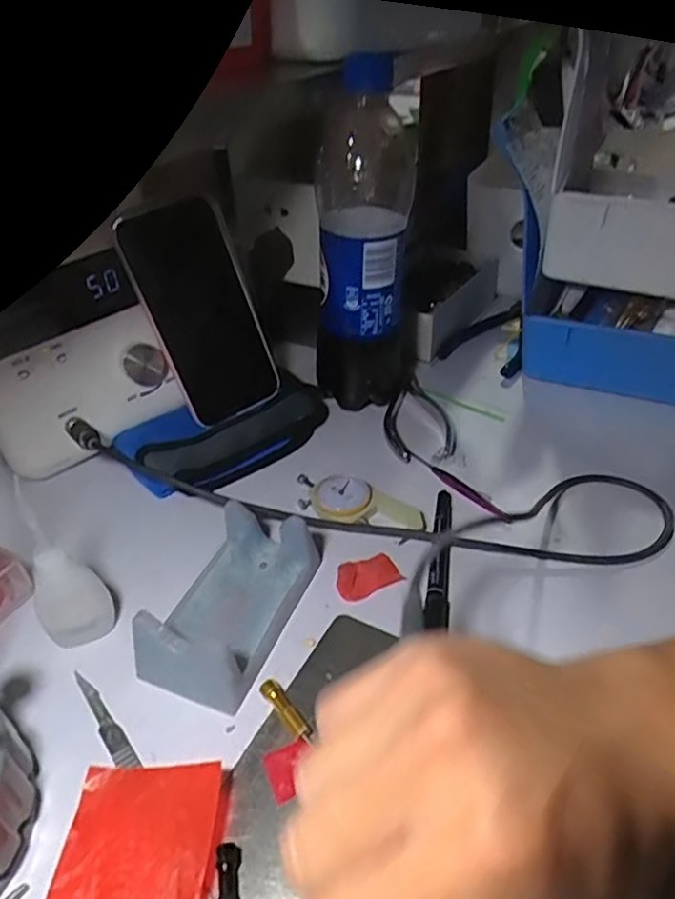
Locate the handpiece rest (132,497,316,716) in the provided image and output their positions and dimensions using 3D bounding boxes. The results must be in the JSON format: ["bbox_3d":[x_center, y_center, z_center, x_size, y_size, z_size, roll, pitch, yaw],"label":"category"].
[{"bbox_3d":[-0.058,0.079,0.331,0.060,0.038,0.104,13,40,20],"label":"handpiece rest"}]

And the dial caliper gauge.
[{"bbox_3d":[0.012,0.033,0.401,0.094,0.015,0.037,15,41,22],"label":"dial caliper gauge"}]

